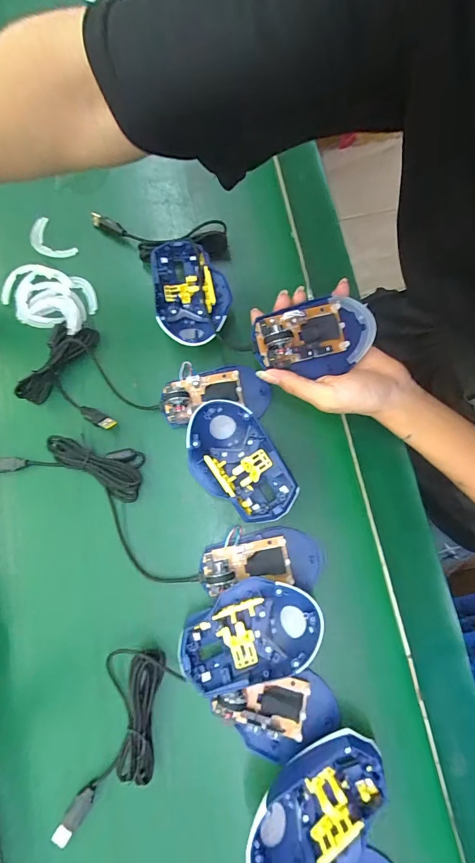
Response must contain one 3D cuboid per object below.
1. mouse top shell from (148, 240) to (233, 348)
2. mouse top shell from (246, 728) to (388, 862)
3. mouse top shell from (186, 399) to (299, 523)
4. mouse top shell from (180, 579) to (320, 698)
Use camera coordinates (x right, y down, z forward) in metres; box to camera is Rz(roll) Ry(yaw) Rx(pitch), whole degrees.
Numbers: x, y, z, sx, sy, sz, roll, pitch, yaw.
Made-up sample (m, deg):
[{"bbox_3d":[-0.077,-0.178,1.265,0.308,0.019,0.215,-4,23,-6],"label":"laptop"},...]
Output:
[{"bbox_3d":[-0.048,-0.140,0.382,0.078,0.036,0.119,-7,76,-1],"label":"mouse top shell"},{"bbox_3d":[0.066,0.297,0.290,0.123,0.037,0.078,-40,79,-8],"label":"mouse top shell"},{"bbox_3d":[-0.001,0.031,0.344,0.080,0.035,0.120,-28,77,-6],"label":"mouse top shell"},{"bbox_3d":[0.011,0.172,0.312,0.119,0.037,0.083,-14,76,-2],"label":"mouse top shell"}]

